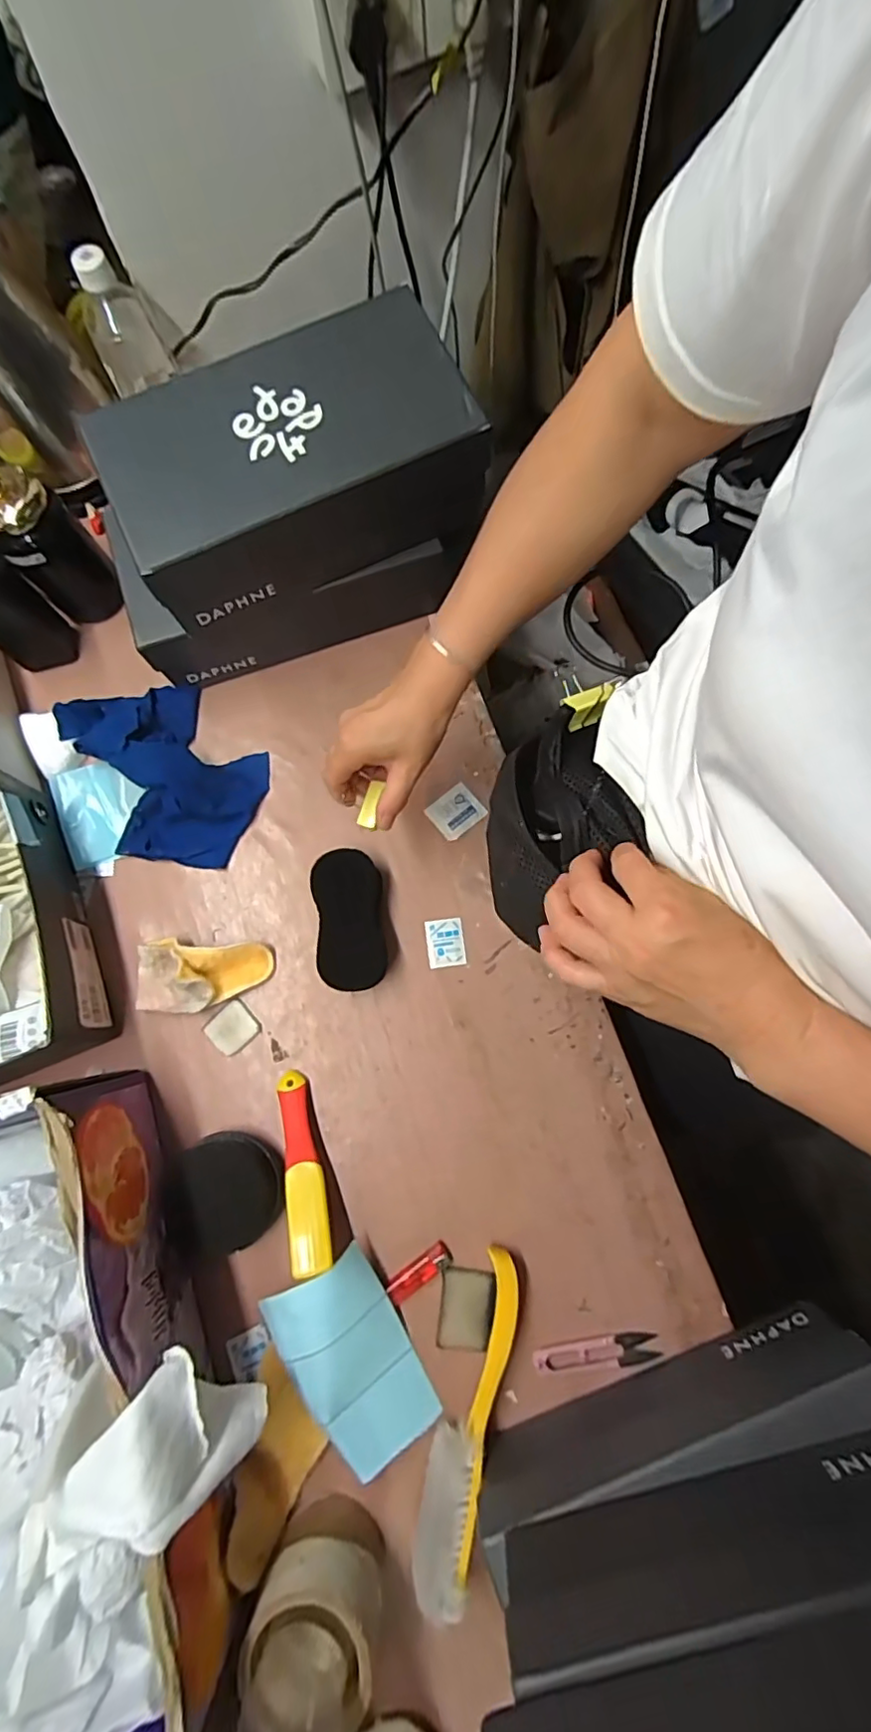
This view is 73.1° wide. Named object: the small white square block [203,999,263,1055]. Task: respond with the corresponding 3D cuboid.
[{"bbox_3d":[-0.191,0.152,0.552,0.044,0.004,0.039,-41,80,-7],"label":"small white square block"}]

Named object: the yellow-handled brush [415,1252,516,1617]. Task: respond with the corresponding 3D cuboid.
[{"bbox_3d":[0.028,0.433,0.459,0.042,0.043,0.235,15,78,5],"label":"yellow-handled brush"}]

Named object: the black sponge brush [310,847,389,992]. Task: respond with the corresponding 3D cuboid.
[{"bbox_3d":[-0.081,0.051,0.555,0.060,0.033,0.127,-5,77,0],"label":"black sponge brush"}]

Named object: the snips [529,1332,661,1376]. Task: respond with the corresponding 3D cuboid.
[{"bbox_3d":[0.133,0.404,0.486,0.102,0.006,0.022,-9,77,-1],"label":"snips"}]

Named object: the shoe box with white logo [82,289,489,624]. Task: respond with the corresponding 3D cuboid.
[{"bbox_3d":[-0.122,-0.343,0.499,0.284,0.103,0.155,-24,78,-4],"label":"shoe box with white logo"}]

